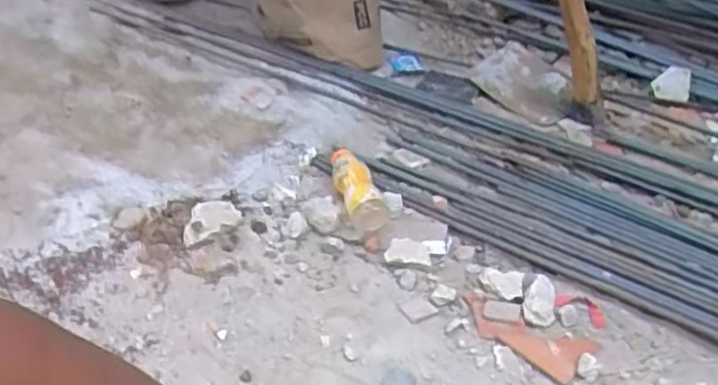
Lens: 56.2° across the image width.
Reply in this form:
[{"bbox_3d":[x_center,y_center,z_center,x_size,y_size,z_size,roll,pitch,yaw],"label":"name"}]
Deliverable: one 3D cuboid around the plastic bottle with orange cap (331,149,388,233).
[{"bbox_3d":[-0.004,-0.011,1.063,0.059,0.056,0.175,-9,42,-17],"label":"plastic bottle with orange cap"}]

